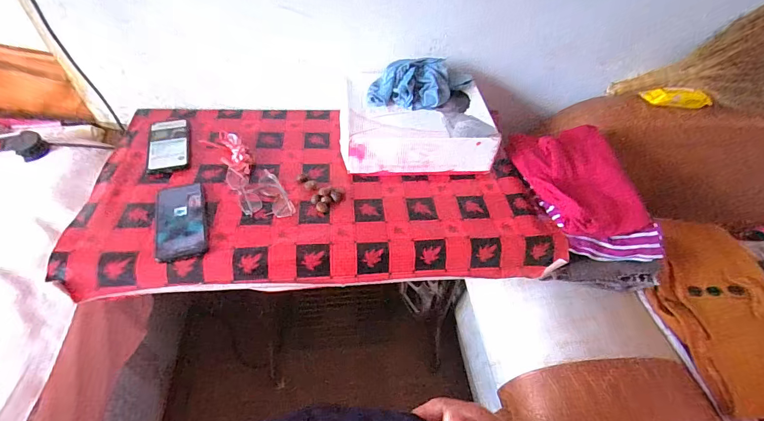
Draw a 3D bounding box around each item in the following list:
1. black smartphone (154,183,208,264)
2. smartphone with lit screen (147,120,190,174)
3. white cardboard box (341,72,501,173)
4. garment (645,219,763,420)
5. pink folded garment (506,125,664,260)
[{"bbox_3d":[-0.343,0.014,0.641,0.075,0.008,0.169,-10,49,-18],"label":"black smartphone"},{"bbox_3d":[-0.432,-0.133,0.762,0.075,0.005,0.156,-10,53,-17],"label":"smartphone with lit screen"},{"bbox_3d":[0.067,-0.192,0.800,0.301,0.081,0.239,1,49,-5],"label":"white cardboard box"},{"bbox_3d":[0.729,0.223,0.808,0.300,0.138,0.394,1,49,-5],"label":"garment"},{"bbox_3d":[0.400,-0.038,0.741,0.191,0.102,0.293,-9,50,-14],"label":"pink folded garment"}]

